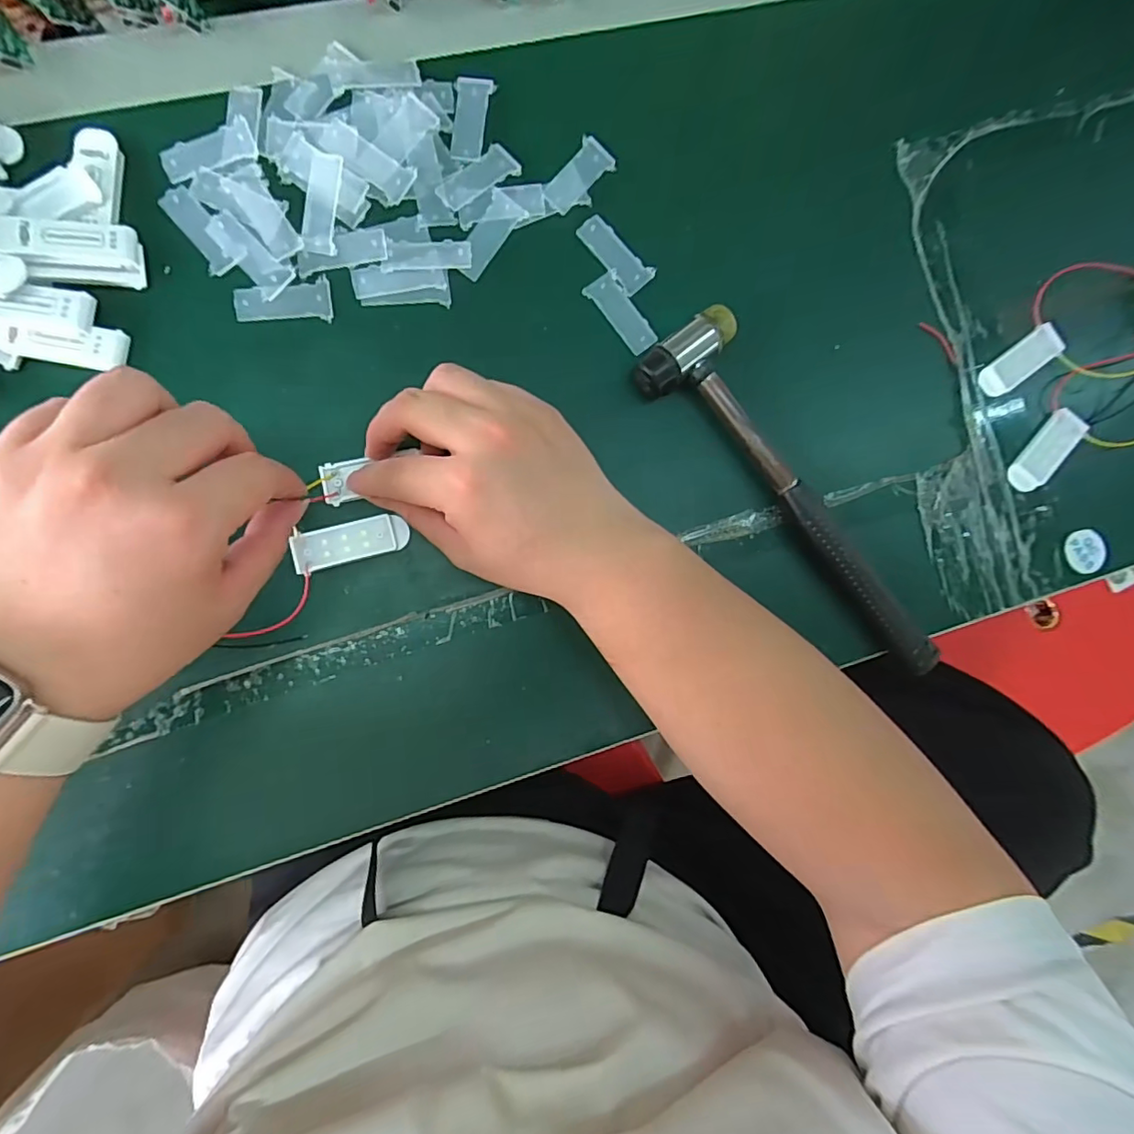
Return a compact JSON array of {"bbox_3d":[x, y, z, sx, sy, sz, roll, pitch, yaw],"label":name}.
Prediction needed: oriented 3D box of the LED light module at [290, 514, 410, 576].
[{"bbox_3d":[-0.113,-0.013,0.287,0.057,0.006,0.020,-17,91,-8],"label":"LED light module"}]

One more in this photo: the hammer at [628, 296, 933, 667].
[{"bbox_3d":[0.136,-0.043,0.312,0.058,0.025,0.231,-44,95,-7],"label":"hammer"}]

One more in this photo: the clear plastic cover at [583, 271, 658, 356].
[{"bbox_3d":[0.032,-0.144,0.312,0.021,0.004,0.048,-36,94,-7],"label":"clear plastic cover"}]

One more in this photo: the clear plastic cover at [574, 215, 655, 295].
[{"bbox_3d":[0.028,-0.179,0.313,0.020,0.004,0.047,-41,94,-7],"label":"clear plastic cover"}]

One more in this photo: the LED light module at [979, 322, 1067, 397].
[{"bbox_3d":[0.280,-0.127,0.340,0.057,0.011,0.021,-34,94,-7],"label":"LED light module"}]

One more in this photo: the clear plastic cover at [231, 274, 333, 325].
[{"bbox_3d":[-0.150,-0.140,0.289,0.047,0.004,0.021,-9,90,-8],"label":"clear plastic cover"}]

